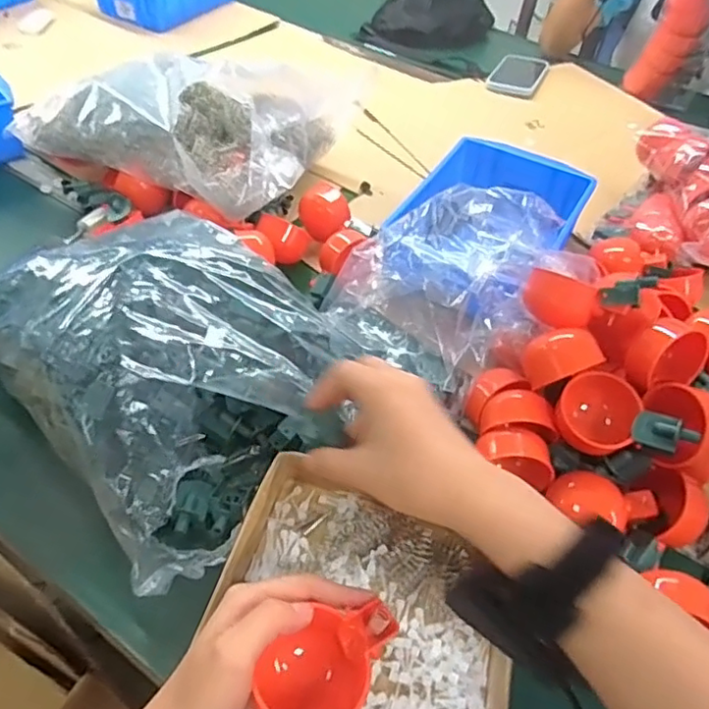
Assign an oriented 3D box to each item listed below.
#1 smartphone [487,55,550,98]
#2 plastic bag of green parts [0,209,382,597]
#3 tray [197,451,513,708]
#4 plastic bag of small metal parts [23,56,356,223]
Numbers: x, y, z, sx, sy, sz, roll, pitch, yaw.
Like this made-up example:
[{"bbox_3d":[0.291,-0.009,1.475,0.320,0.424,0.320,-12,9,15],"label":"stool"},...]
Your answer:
[{"bbox_3d":[0.301,-0.511,1.093,0.087,0.011,0.188,21,49,13],"label":"smartphone"},{"bbox_3d":[-0.170,-0.002,0.514,0.336,0.105,0.251,35,53,23],"label":"plastic bag of green parts"},{"bbox_3d":[0.005,0.176,0.401,0.191,0.040,0.186,16,48,8],"label":"tray"},{"bbox_3d":[-0.200,-0.277,0.697,0.310,0.122,0.192,14,48,6],"label":"plastic bag of small metal parts"}]

